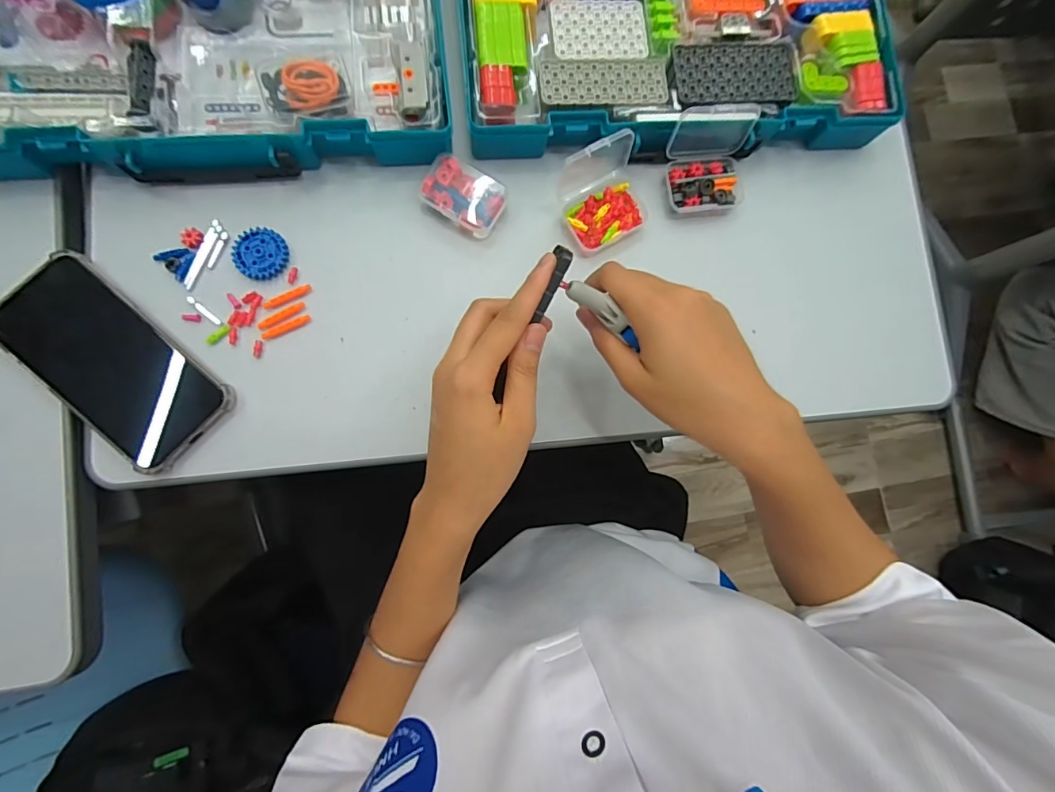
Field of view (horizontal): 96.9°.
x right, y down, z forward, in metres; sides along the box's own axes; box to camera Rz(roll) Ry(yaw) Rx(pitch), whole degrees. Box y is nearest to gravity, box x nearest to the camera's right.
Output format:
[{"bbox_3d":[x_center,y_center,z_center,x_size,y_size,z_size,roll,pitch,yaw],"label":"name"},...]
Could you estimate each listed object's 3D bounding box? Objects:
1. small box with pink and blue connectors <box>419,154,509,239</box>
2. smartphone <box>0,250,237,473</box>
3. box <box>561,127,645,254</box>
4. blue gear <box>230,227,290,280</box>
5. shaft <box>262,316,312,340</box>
[{"bbox_3d":[-0.051,-0.159,0.373,0.062,0.016,0.046,27,82,-2],"label":"small box with pink and blue connectors"},{"bbox_3d":[-0.300,-0.024,0.338,0.163,0.013,0.082,42,81,0],"label":"smartphone"},{"bbox_3d":[0.060,-0.161,0.362,0.065,0.047,0.069,-27,87,-8],"label":"box"},{"bbox_3d":[-0.205,-0.110,0.357,0.040,0.005,0.039,1,84,-6],"label":"blue gear"},{"bbox_3d":[-0.183,-0.052,0.355,0.036,0.004,0.007,-26,87,-8],"label":"shaft"}]

